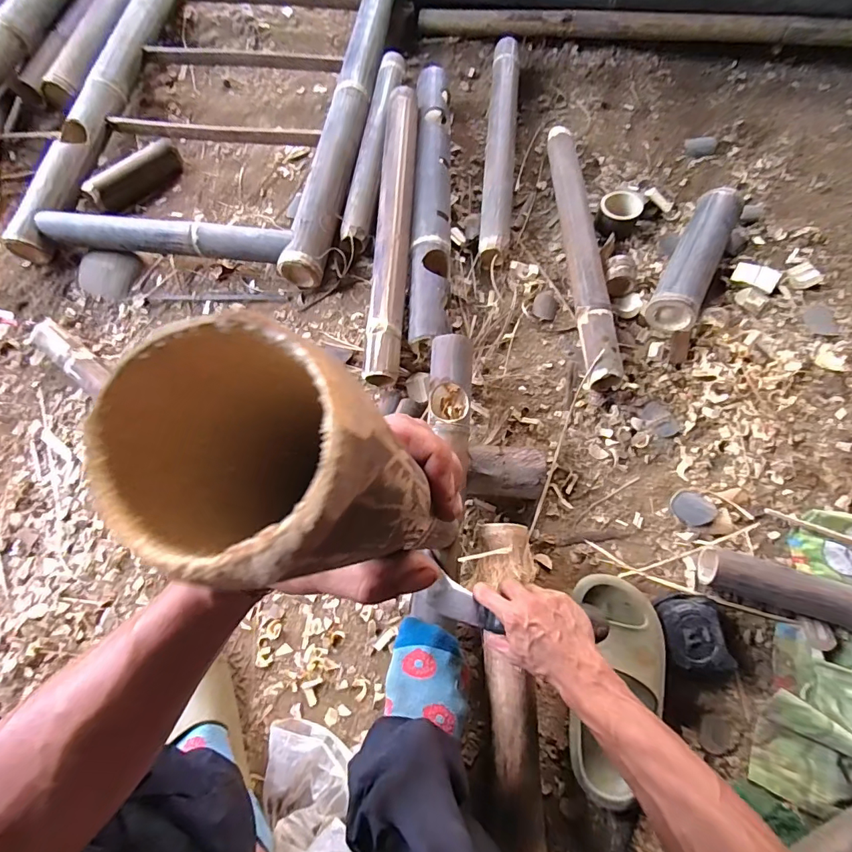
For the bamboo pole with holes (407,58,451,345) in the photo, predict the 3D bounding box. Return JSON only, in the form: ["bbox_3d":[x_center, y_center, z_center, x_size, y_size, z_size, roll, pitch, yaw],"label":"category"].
[{"bbox_3d":[0.012,-0.431,0.847,0.069,0.073,0.651,1,70,3],"label":"bamboo pole with holes"}]

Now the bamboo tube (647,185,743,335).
[{"bbox_3d":[0.459,-0.287,0.778,0.071,0.082,0.291,27,74,11],"label":"bamboo tube"}]

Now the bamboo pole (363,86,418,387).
[{"bbox_3d":[-0.058,-0.355,0.786,0.057,0.046,0.602,2,70,3],"label":"bamboo pole"}]

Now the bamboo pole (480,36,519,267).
[{"bbox_3d":[0.151,-0.558,0.901,0.063,0.058,0.567,5,71,4],"label":"bamboo pole"}]

